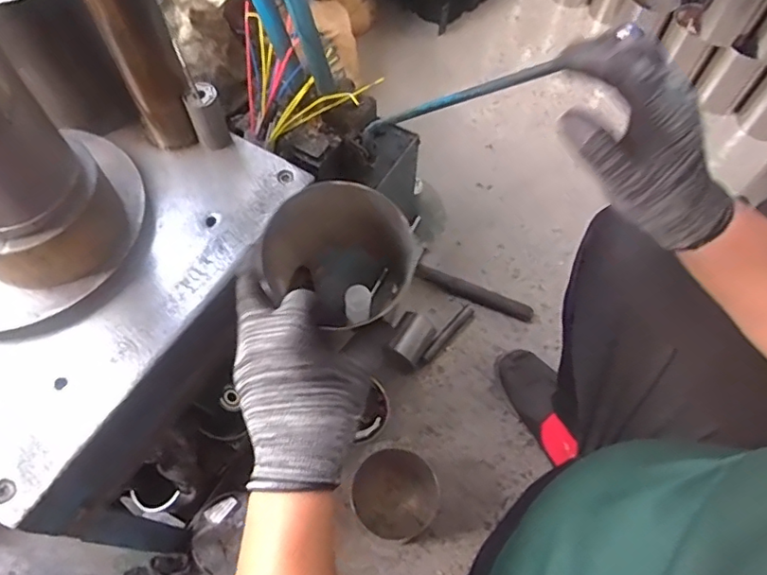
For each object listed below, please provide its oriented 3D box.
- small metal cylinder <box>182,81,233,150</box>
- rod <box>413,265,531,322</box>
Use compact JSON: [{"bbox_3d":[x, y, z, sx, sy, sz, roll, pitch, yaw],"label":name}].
[{"bbox_3d":[-0.208,-0.202,0.646,0.036,0.077,0.029,-21,64,-12],"label":"small metal cylinder"},{"bbox_3d":[0.177,0.011,1.061,0.232,0.027,0.030,20,63,9],"label":"rod"}]

